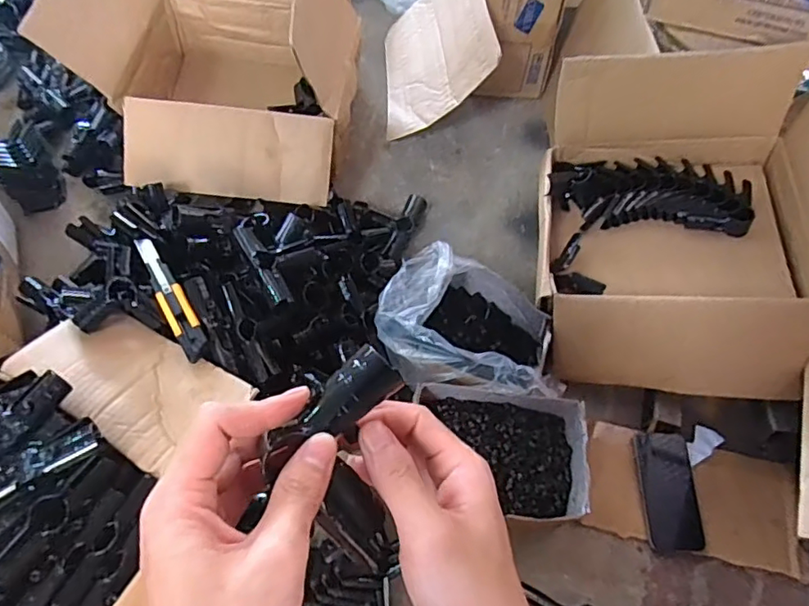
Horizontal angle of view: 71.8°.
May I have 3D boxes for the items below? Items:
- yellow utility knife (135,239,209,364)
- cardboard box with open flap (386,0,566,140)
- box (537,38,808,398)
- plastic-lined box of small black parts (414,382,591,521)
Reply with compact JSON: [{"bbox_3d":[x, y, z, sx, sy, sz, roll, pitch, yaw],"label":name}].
[{"bbox_3d":[-0.295,-0.013,0.699,0.033,0.017,0.200,-29,67,-18],"label":"yellow utility knife"},{"bbox_3d":[0.125,-0.555,1.012,0.299,0.276,0.445,4,61,-1],"label":"cardboard box with open flap"},{"bbox_3d":[0.359,-0.121,0.730,0.329,0.256,0.401,11,61,2],"label":"box"},{"bbox_3d":[0.111,0.188,0.692,0.208,0.079,0.144,5,61,-1],"label":"plastic-lined box of small black parts"}]

